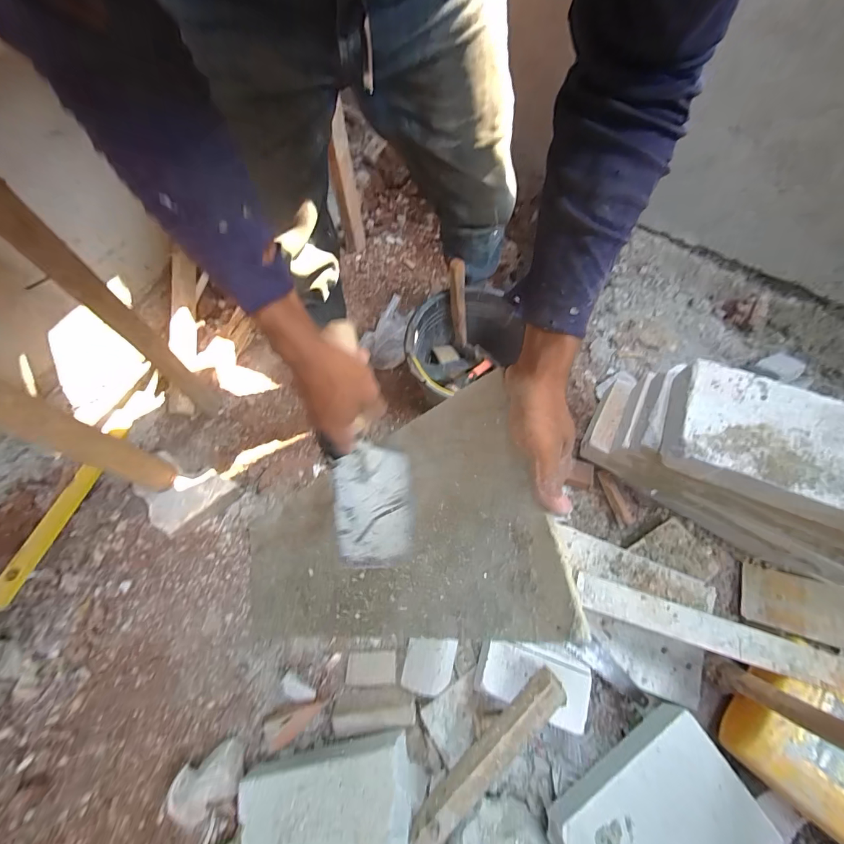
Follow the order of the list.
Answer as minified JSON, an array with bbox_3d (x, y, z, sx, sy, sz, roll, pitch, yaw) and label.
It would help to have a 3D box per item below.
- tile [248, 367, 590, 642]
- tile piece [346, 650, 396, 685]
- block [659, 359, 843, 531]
[{"bbox_3d":[-0.134,0.198,0.591,0.022,0.740,0.240,7,63,-41],"label":"tile"},{"bbox_3d":[-0.103,0.498,0.784,0.100,0.005,0.057,-6,52,7],"label":"tile piece"},{"bbox_3d":[0.727,0.082,0.655,0.573,0.092,0.209,21,67,8],"label":"block"}]

